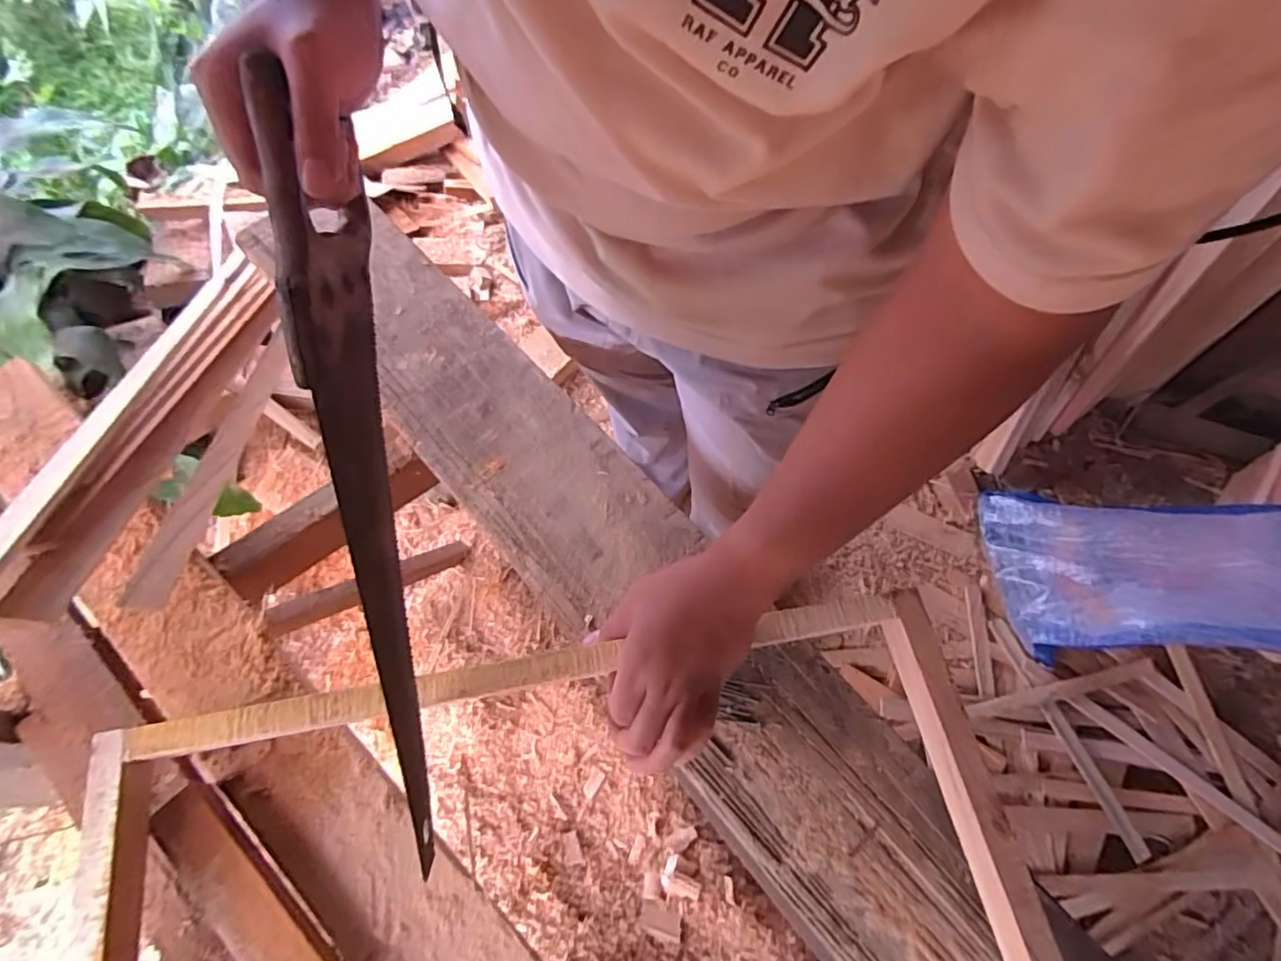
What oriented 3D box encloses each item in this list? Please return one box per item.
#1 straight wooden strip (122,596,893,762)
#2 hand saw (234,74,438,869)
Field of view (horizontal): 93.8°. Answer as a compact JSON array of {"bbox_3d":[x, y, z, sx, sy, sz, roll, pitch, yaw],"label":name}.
[{"bbox_3d":[-0.085,0.147,0.460,0.575,0.009,0.025,-9,69,-5],"label":"straight wooden strip"},{"bbox_3d":[-0.185,0.018,0.400,0.035,0.105,0.479,-6,103,-4],"label":"hand saw"}]

